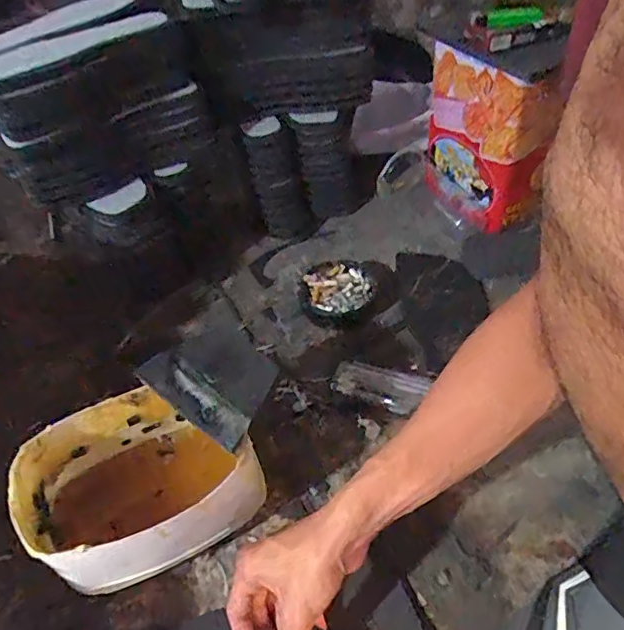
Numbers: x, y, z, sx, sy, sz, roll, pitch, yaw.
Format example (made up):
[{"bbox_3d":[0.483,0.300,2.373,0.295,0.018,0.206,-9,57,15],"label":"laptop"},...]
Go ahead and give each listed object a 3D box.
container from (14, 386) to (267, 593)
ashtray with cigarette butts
[{"bbox_3d":[-0.147,0.160,0.505,0.185,0.128,0.127,-26,48,-19],"label":"container"},{"bbox_3d":[0.033,-0.027,0.738,0.089,0.030,0.106,5,46,11],"label":"ashtray with cigarette butts"}]

